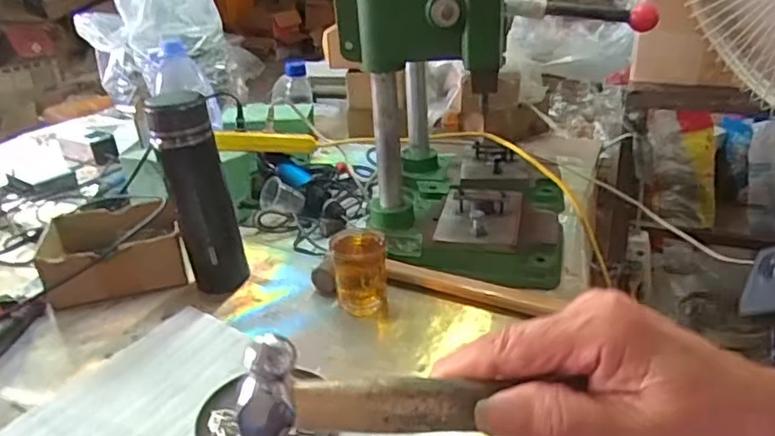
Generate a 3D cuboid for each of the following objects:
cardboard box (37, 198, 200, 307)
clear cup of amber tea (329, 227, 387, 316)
[{"bbox_3d":[-0.337,0.044,0.743,0.156,0.071,0.127,-14,28,-19],"label":"cardboard box"},{"bbox_3d":[-0.031,0.058,0.665,0.059,0.082,0.060,-3,26,2],"label":"clear cup of amber tea"}]

